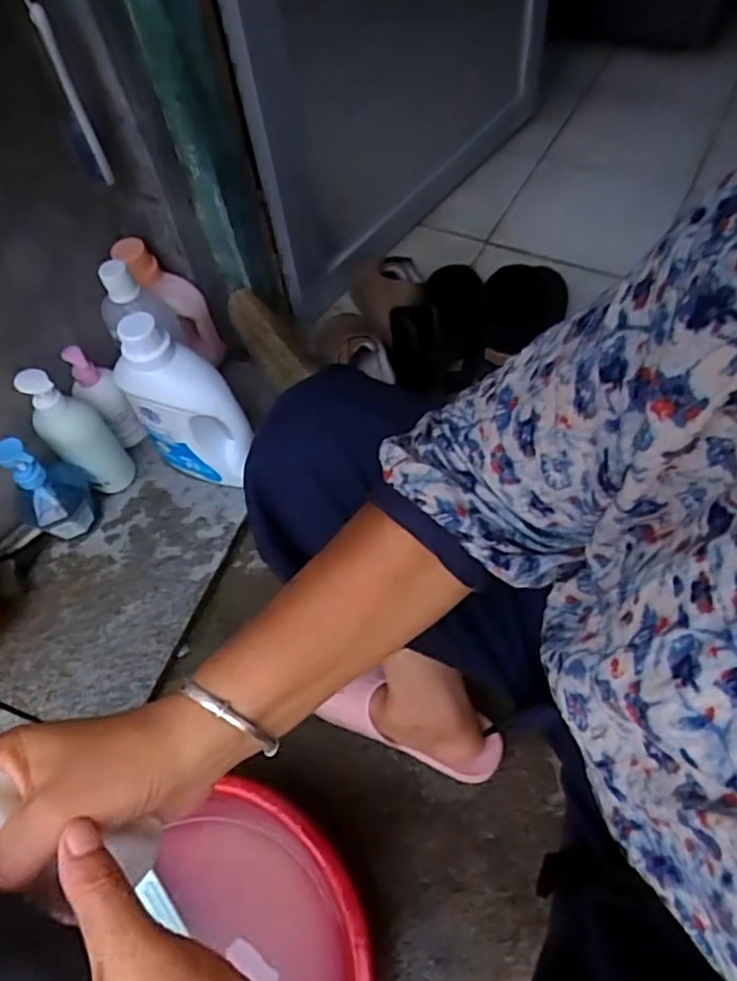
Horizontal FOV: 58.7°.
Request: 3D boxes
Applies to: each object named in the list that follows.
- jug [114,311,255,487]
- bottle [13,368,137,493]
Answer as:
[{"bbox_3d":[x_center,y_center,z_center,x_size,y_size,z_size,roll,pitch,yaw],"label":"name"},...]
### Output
[{"bbox_3d":[-0.237,-0.111,0.876,0.161,0.273,0.083,17,63,13],"label":"jug"},{"bbox_3d":[-0.398,-0.074,0.900,0.081,0.212,0.070,-37,64,-16],"label":"bottle"}]

